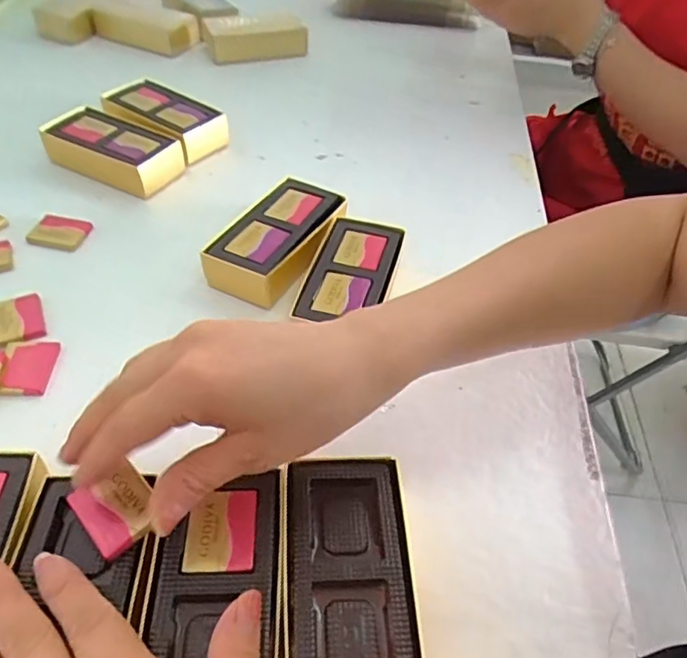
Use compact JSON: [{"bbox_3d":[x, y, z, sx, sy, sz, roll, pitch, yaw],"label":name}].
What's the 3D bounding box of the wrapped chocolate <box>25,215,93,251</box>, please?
[{"bbox_3d":[-0.225,-0.077,0.454,0.040,0.008,0.034,9,46,3],"label":"wrapped chocolate"}]

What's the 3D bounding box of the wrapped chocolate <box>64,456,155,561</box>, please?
[{"bbox_3d":[-0.104,0.082,0.265,0.031,0.007,0.038,-33,57,-32],"label":"wrapped chocolate"}]

